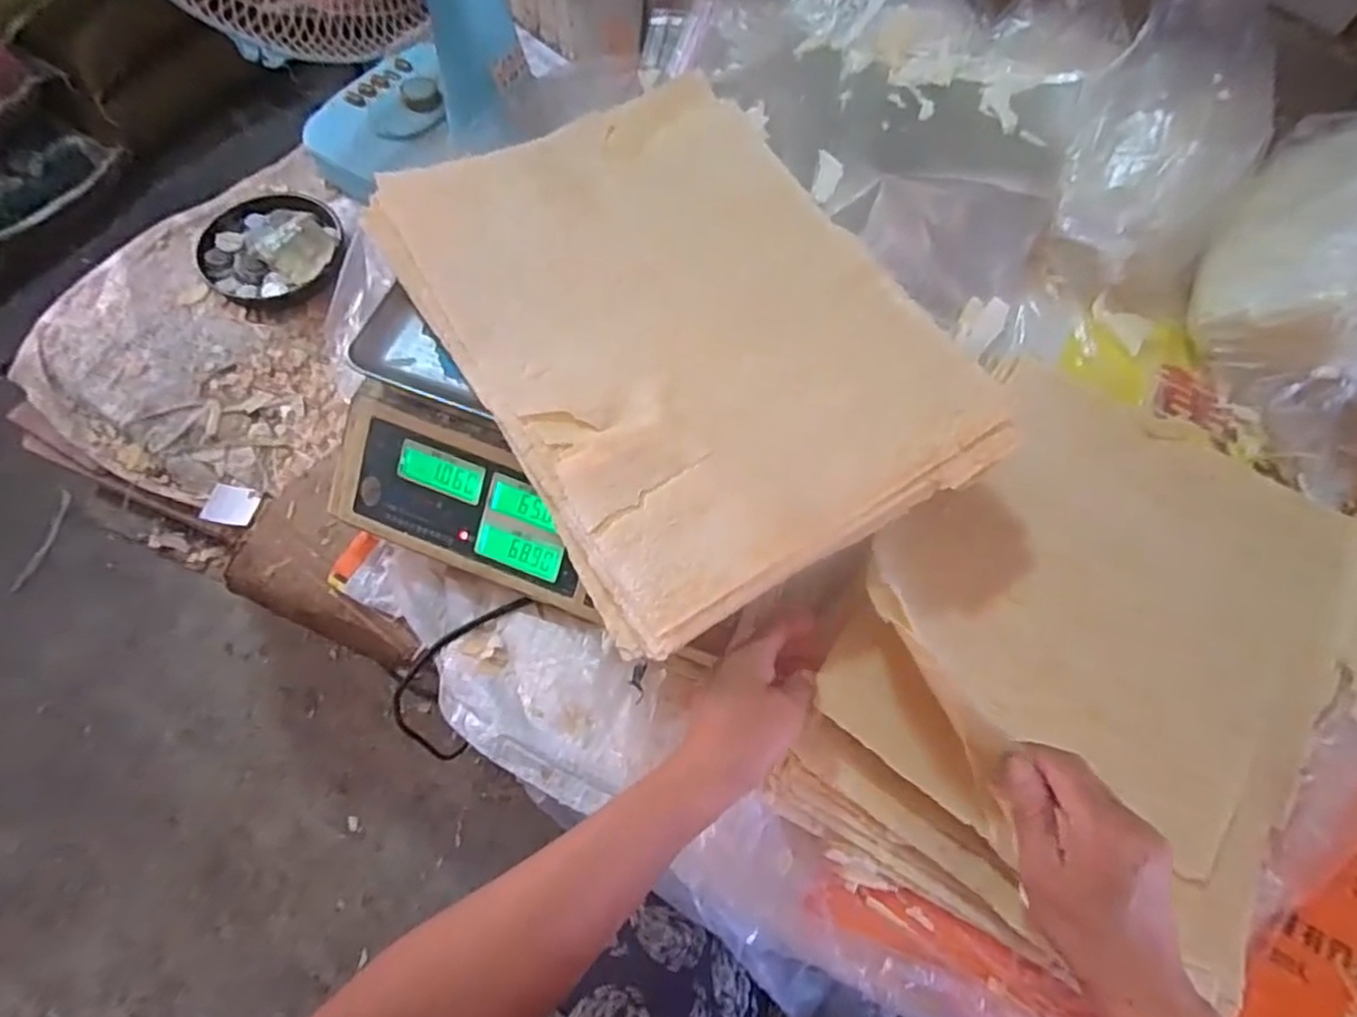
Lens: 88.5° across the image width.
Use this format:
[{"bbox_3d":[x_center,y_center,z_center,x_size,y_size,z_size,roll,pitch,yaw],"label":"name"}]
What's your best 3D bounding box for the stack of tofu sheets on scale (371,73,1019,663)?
[{"bbox_3d":[-0.001,-0.134,0.475,0.284,0.028,0.388,-29,69,-14],"label":"stack of tofu sheets on scale"}]

